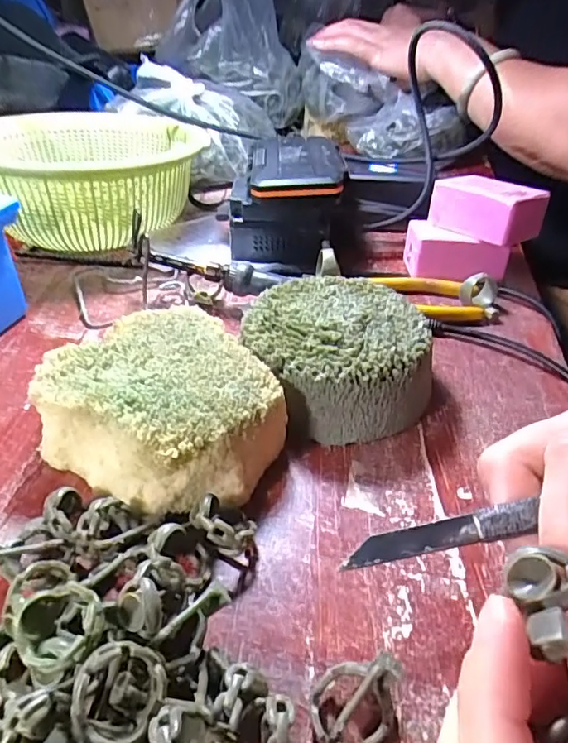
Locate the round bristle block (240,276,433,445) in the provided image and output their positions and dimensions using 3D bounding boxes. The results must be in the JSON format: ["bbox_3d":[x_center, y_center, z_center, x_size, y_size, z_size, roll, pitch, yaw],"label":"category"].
[{"bbox_3d":[0.029,-0.008,0.291,0.094,0.046,0.092,1,38,-1],"label":"round bristle block"}]

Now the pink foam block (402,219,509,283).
[{"bbox_3d":[0.130,-0.090,0.401,0.068,0.037,0.043,4,38,4],"label":"pink foam block"}]

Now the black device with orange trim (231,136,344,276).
[{"bbox_3d":[0.002,-0.139,0.427,0.083,0.074,0.098,3,38,2],"label":"black device with orange trim"}]

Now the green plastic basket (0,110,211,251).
[{"bbox_3d":[-0.160,-0.158,0.442,0.168,0.087,0.187,7,38,7],"label":"green plastic basket"}]

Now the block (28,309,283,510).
[{"bbox_3d":[-0.056,0.018,0.259,0.110,0.043,0.094,21,42,23],"label":"block"}]

